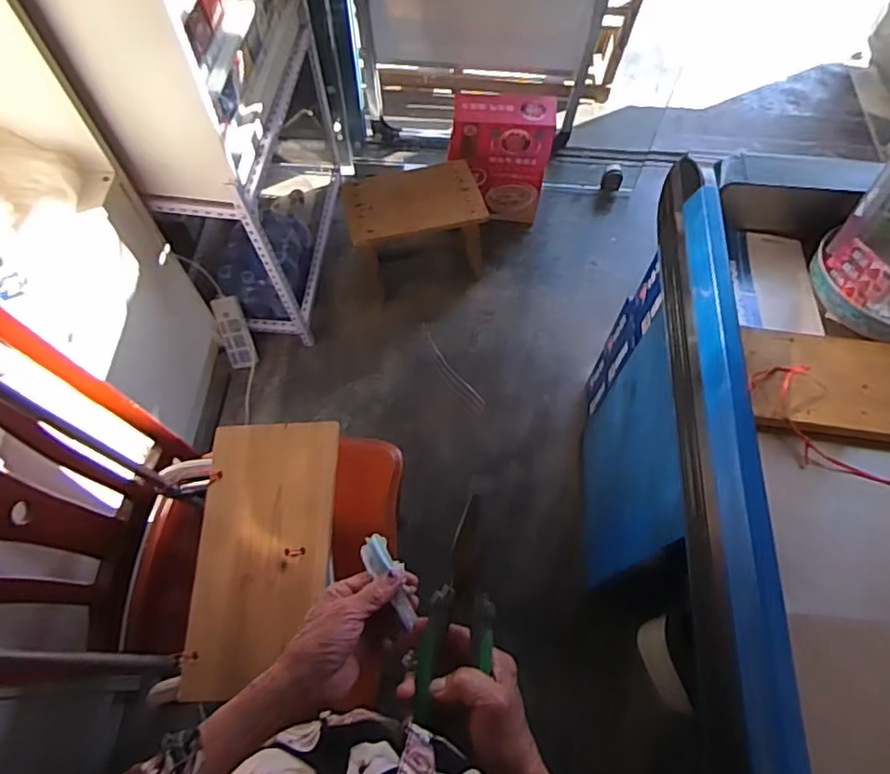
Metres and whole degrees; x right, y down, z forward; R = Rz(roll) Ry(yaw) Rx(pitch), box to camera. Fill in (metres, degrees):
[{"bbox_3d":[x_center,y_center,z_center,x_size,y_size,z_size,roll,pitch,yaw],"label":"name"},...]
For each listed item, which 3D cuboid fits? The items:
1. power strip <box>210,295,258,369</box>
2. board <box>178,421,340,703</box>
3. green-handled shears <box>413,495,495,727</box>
[{"bbox_3d":[-0.584,-0.152,1.655,0.081,0.032,0.196,-17,104,-8],"label":"power strip"},{"bbox_3d":[-0.241,0.215,0.794,0.178,0.025,0.348,-2,64,-1],"label":"board"},{"bbox_3d":[0.014,0.180,0.483,0.052,0.013,0.173,9,73,5],"label":"green-handled shears"}]

